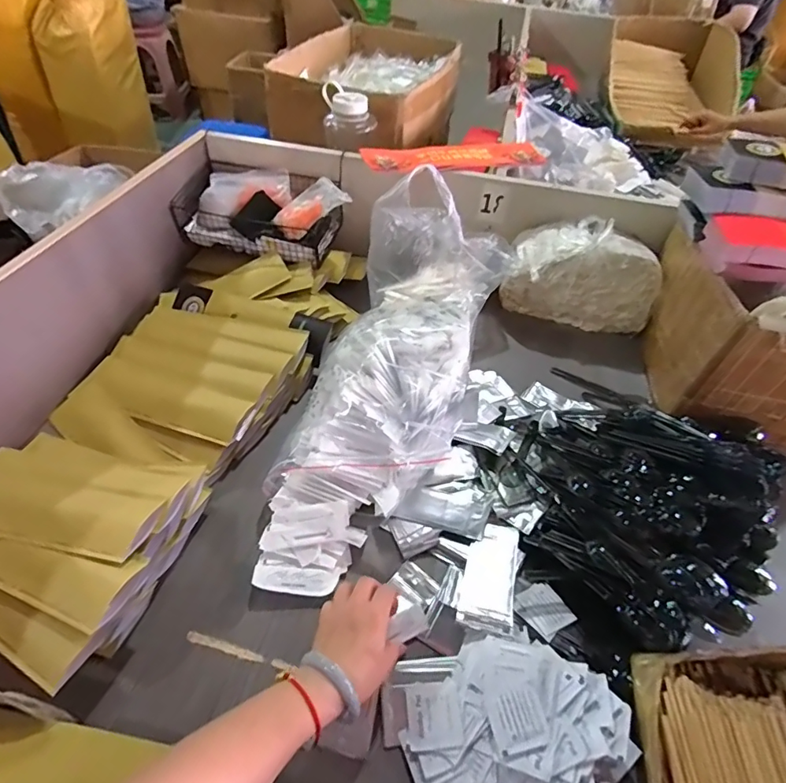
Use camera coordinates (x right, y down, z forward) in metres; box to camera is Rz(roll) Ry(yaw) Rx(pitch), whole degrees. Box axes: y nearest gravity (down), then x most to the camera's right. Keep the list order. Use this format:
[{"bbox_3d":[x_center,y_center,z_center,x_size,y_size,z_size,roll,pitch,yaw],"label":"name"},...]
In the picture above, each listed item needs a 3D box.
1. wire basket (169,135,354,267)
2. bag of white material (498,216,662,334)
[{"bbox_3d":[-0.231,-0.337,0.891,0.294,0.097,0.153,14,49,8],"label":"wire basket"},{"bbox_3d":[0.333,-0.208,0.863,0.244,0.164,0.105,11,49,5],"label":"bag of white material"}]

